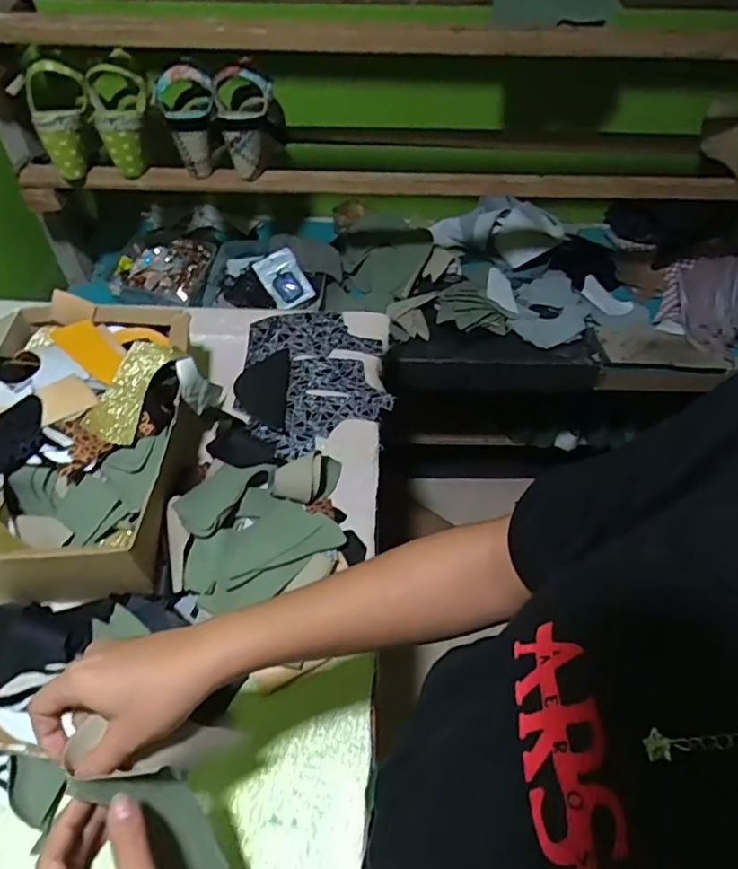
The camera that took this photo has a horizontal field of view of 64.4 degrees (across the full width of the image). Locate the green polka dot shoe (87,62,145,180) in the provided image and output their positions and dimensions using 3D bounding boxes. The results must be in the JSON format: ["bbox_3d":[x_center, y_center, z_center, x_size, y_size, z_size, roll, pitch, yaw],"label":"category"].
[{"bbox_3d":[-0.340,-0.437,0.816,0.078,0.126,0.070,-14,53,-13],"label":"green polka dot shoe"}]

